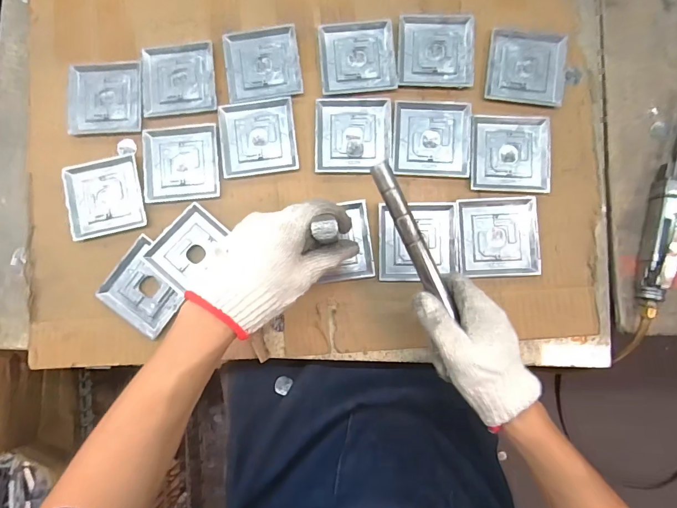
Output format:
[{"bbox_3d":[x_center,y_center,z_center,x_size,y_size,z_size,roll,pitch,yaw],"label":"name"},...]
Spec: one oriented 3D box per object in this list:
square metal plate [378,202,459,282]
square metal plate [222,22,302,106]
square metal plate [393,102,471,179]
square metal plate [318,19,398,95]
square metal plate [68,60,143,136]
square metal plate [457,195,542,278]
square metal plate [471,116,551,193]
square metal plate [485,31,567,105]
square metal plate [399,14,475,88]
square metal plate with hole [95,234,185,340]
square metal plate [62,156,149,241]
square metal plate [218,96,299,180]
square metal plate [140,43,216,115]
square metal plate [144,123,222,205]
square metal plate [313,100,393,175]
[{"bbox_3d":[0.093,-0.015,0.440,0.090,0.009,0.090,-1,86,1],"label":"square metal plate"},{"bbox_3d":[-0.094,-0.234,0.467,0.090,0.006,0.093,-7,86,0],"label":"square metal plate"},{"bbox_3d":[0.112,-0.138,0.452,0.089,0.004,0.091,2,86,1],"label":"square metal plate"},{"bbox_3d":[0.023,-0.242,0.465,0.090,0.004,0.089,-5,86,0],"label":"square metal plate"},{"bbox_3d":[-0.289,-0.192,0.469,0.088,0.004,0.088,-3,85,2],"label":"square metal plate"},{"bbox_3d":[0.184,-0.020,0.437,0.088,0.007,0.091,-2,86,0],"label":"square metal plate"},{"bbox_3d":[0.203,-0.119,0.446,0.088,0.009,0.091,3,86,1],"label":"square metal plate"},{"bbox_3d":[0.227,-0.224,0.455,0.092,0.006,0.089,7,86,1],"label":"square metal plate"},{"bbox_3d":[0.119,-0.249,0.461,0.089,0.006,0.091,3,86,1],"label":"square metal plate"},{"bbox_3d":[-0.227,0.039,0.447,0.089,0.007,0.088,38,87,5],"label":"square metal plate with hole"},{"bbox_3d":[-0.283,-0.069,0.460,0.088,0.006,0.090,-12,85,1],"label":"square metal plate"},{"bbox_3d":[-0.097,-0.141,0.459,0.090,0.004,0.088,-6,86,0],"label":"square metal plate"},{"bbox_3d":[-0.197,-0.217,0.468,0.089,0.004,0.089,-5,86,0],"label":"square metal plate"},{"bbox_3d":[-0.191,-0.110,0.460,0.090,0.004,0.090,-4,86,0],"label":"square metal plate"},{"bbox_3d":[0.018,-0.143,0.455,0.089,0.004,0.091,1,86,1],"label":"square metal plate"}]

